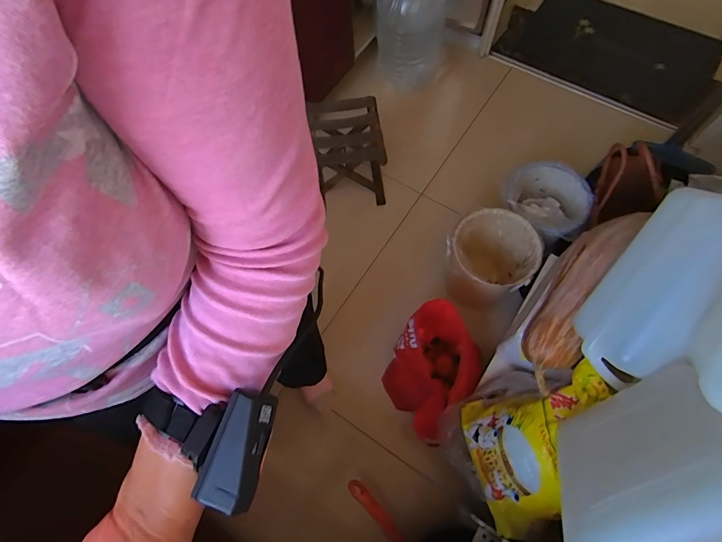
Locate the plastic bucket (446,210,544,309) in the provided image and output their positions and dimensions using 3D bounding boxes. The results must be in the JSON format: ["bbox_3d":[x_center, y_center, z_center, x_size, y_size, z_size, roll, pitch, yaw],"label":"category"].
[{"bbox_3d":[0.379,-0.022,1.190,0.236,0.242,0.232,-1,68,2],"label":"plastic bucket"}]

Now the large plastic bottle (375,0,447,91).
[{"bbox_3d":[0.190,-0.902,1.495,0.262,0.494,0.240,5,68,5],"label":"large plastic bottle"}]

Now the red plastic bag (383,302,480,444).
[{"bbox_3d":[0.174,0.273,1.057,0.215,0.318,0.268,37,74,16],"label":"red plastic bag"}]

